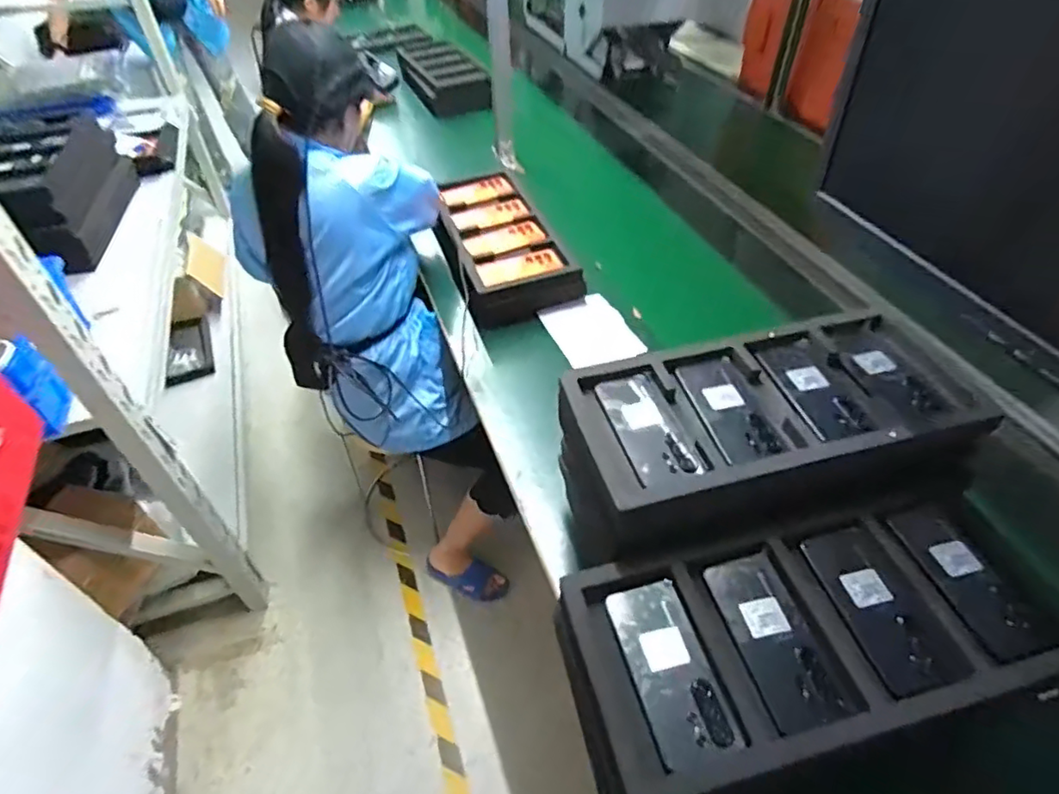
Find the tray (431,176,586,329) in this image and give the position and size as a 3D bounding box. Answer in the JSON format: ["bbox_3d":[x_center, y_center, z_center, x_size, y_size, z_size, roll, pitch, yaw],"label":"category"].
[{"bbox_3d":[-0.072,-0.357,1.336,0.232,0.102,0.474,-16,47,-10],"label":"tray"}]

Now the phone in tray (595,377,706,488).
[{"bbox_3d":[0.138,0.036,0.713,0.070,0.016,0.158,-15,46,-10],"label":"phone in tray"}]

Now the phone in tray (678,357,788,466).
[{"bbox_3d":[0.248,0.012,0.734,0.078,0.014,0.159,-12,46,-7],"label":"phone in tray"}]

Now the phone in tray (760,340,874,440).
[{"bbox_3d":[0.360,-0.011,0.750,0.073,0.008,0.162,-12,46,-6],"label":"phone in tray"}]

